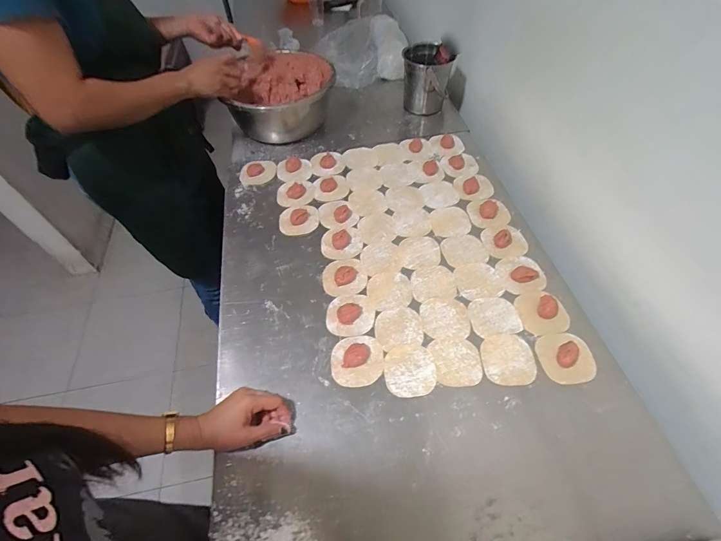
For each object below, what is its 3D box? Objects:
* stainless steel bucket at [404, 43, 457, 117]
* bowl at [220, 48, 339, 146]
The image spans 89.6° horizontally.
[{"bbox_3d":[0.169,-0.498,0.941,0.115,0.135,0.104,0,55,3],"label":"stainless steel bucket"},{"bbox_3d":[-0.182,-0.421,0.904,0.222,0.142,0.236,-1,55,2],"label":"bowl"}]

